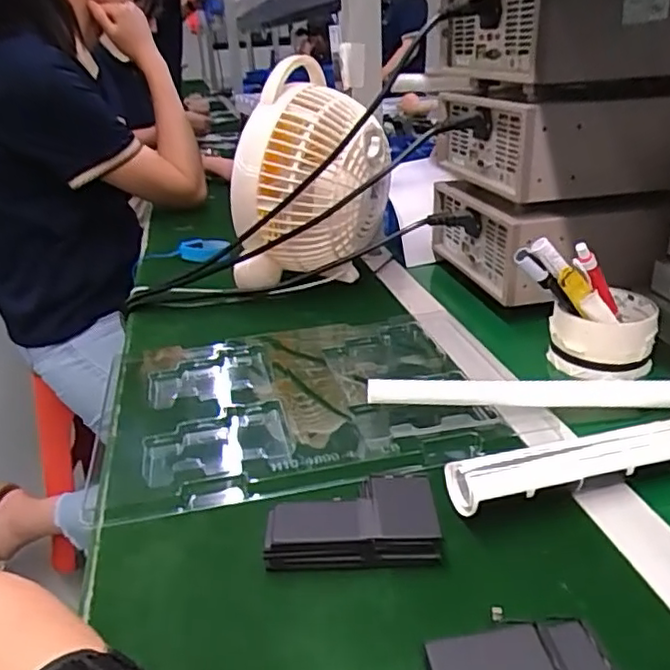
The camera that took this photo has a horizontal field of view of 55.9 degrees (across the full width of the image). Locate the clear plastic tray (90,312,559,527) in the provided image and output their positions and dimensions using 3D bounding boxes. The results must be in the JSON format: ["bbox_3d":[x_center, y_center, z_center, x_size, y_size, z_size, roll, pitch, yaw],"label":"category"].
[{"bbox_3d":[-0.019,0.039,0.512,0.321,0.032,0.231,-7,26,-9],"label":"clear plastic tray"}]

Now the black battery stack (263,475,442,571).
[{"bbox_3d":[0.010,0.108,0.375,0.097,0.029,0.053,-3,25,0],"label":"black battery stack"}]

